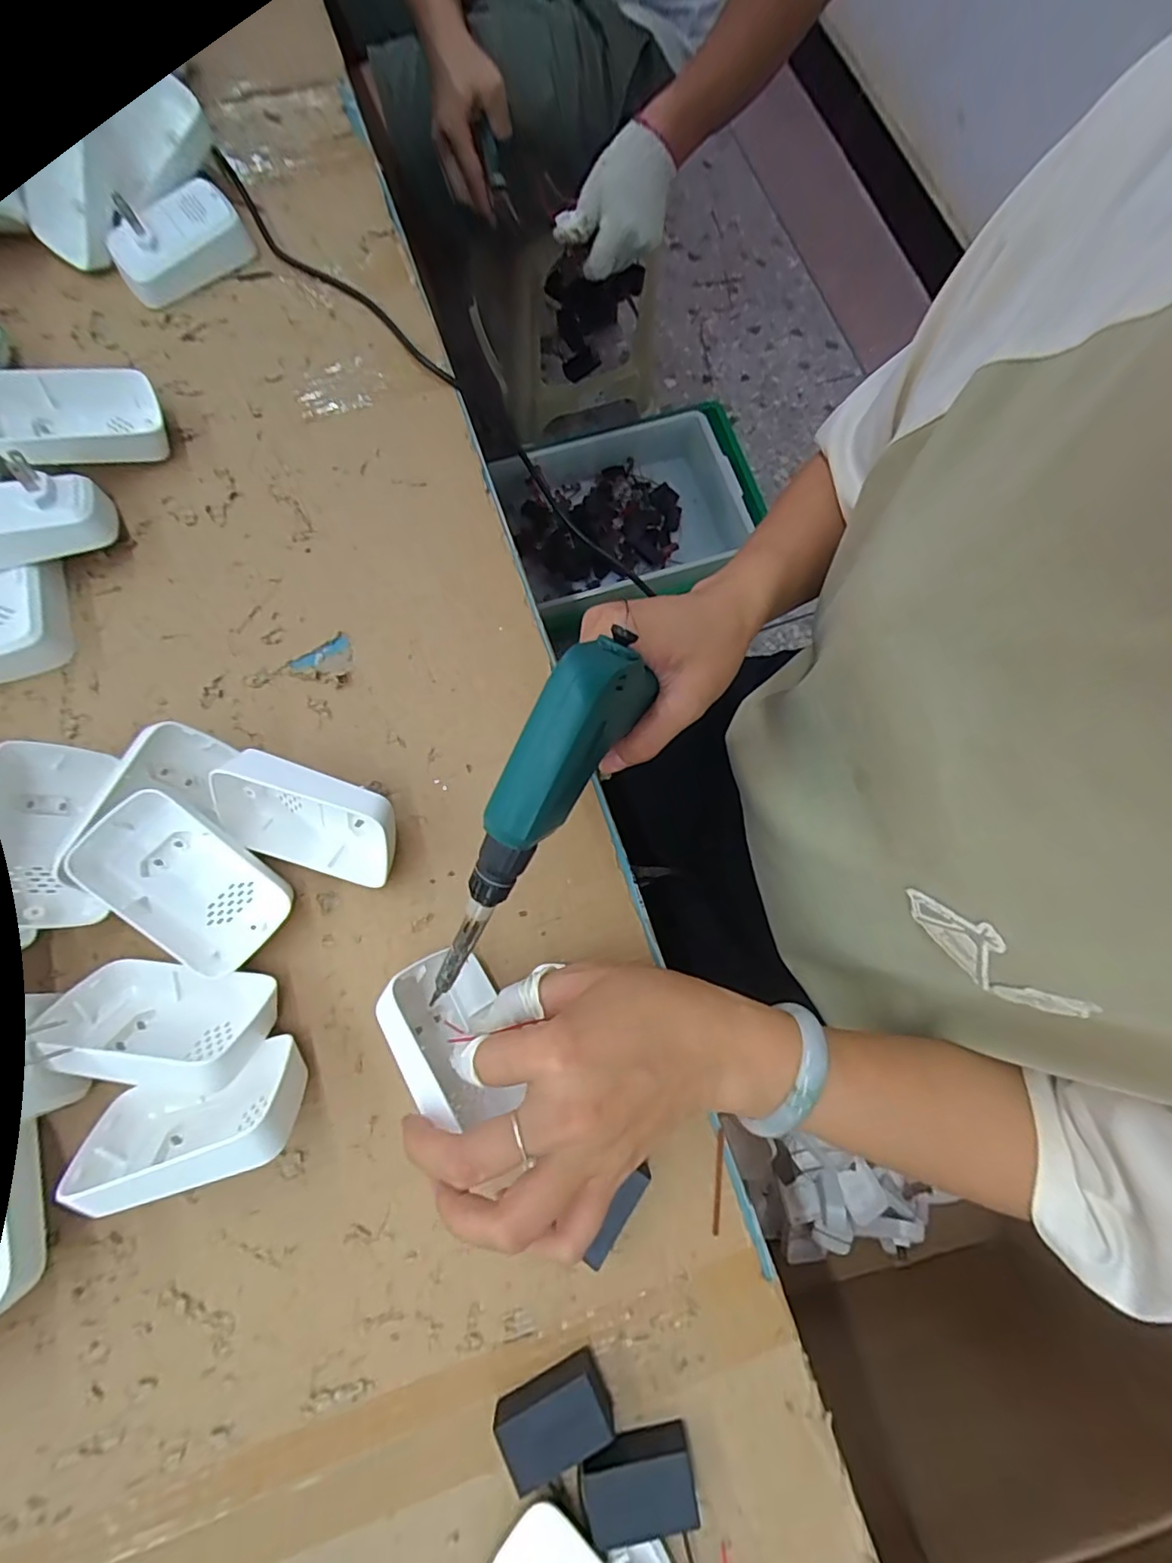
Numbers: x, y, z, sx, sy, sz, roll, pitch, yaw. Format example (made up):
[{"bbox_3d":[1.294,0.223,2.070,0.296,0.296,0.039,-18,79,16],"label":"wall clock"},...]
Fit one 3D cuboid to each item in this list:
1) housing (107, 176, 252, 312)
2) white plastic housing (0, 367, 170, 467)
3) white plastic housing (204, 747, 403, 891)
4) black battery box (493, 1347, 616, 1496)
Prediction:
[{"bbox_3d":[-0.288,-0.382,0.408,0.089,0.042,0.033,-33,79,-8],"label":"housing"},{"bbox_3d":[-0.326,-0.232,0.369,0.095,0.028,0.054,-15,69,-23],"label":"white plastic housing"},{"bbox_3d":[-0.148,0.021,0.313,0.100,0.058,0.050,19,77,4],"label":"white plastic housing"},{"bbox_3d":[-0.014,0.292,0.266,0.049,0.018,0.027,-26,78,-7],"label":"black battery box"}]

